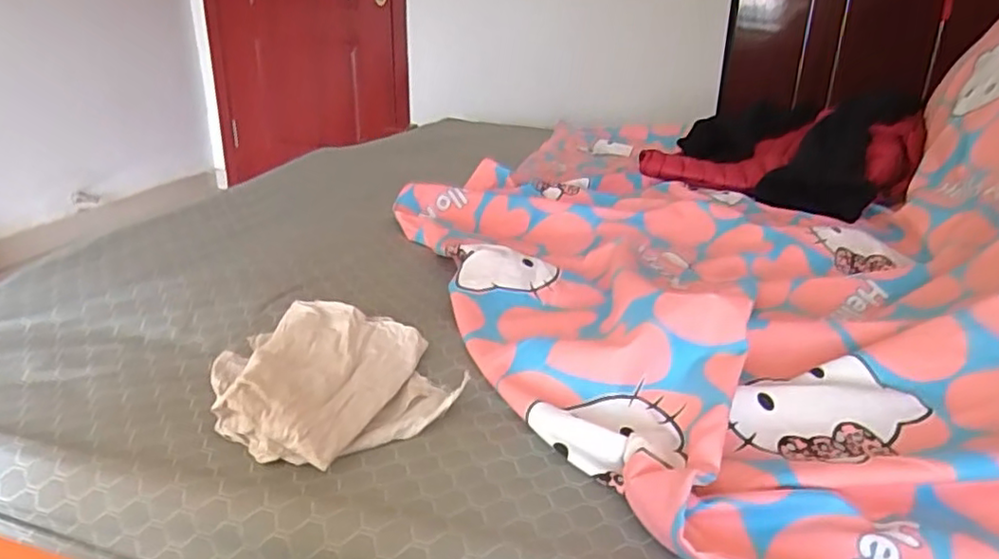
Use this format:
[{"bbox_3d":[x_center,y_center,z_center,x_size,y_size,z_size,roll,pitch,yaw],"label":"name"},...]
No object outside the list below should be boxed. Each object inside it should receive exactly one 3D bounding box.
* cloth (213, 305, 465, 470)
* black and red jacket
[{"bbox_3d":[-0.177,0.095,0.673,0.215,0.062,0.250,-12,26,-29],"label":"cloth"},{"bbox_3d":[0.603,-0.290,1.428,0.524,0.163,0.436,20,29,36],"label":"black and red jacket"}]

